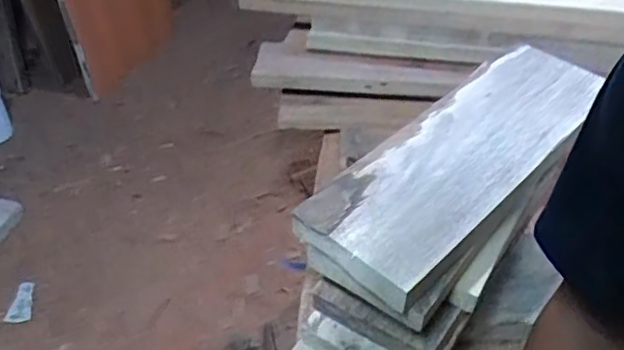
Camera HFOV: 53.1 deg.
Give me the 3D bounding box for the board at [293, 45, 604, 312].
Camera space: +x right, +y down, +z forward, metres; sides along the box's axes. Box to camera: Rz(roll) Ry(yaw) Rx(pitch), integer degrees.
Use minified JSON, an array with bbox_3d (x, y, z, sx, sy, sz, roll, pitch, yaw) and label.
[{"bbox_3d":[0.182,-0.032,0.712,0.155,0.036,0.457,28,47,30],"label":"board"}]

